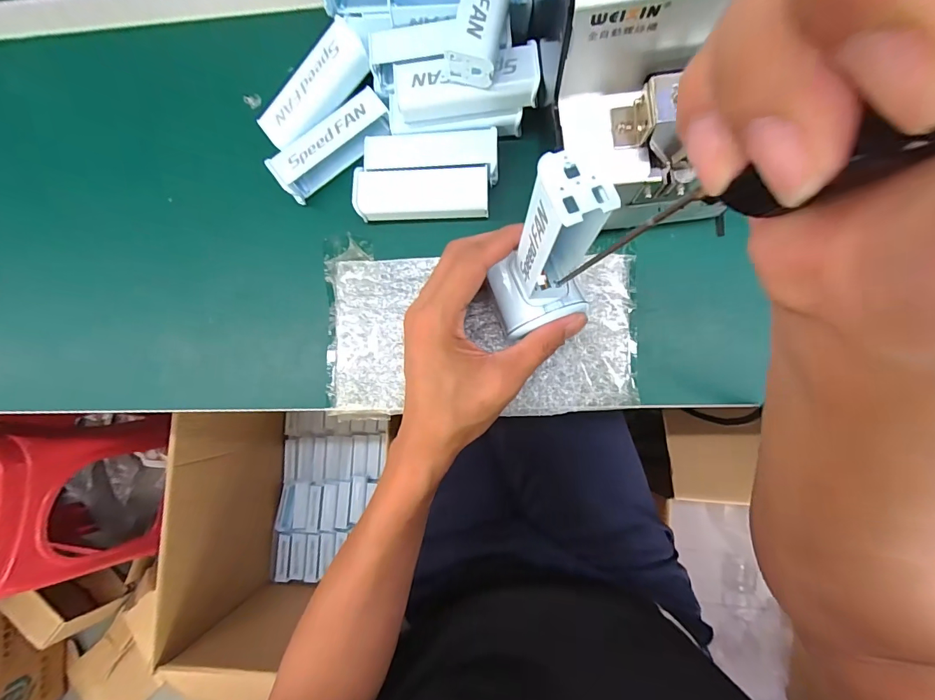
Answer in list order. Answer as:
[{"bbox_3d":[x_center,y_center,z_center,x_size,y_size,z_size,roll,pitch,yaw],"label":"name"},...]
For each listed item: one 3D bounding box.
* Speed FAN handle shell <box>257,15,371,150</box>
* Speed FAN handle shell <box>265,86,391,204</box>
[{"bbox_3d":[-0.119,-0.199,0.315,0.099,0.016,0.035,-37,83,15],"label":"Speed FAN handle shell"},{"bbox_3d":[-0.108,-0.163,0.330,0.098,0.029,0.030,-39,83,0],"label":"Speed FAN handle shell"}]

